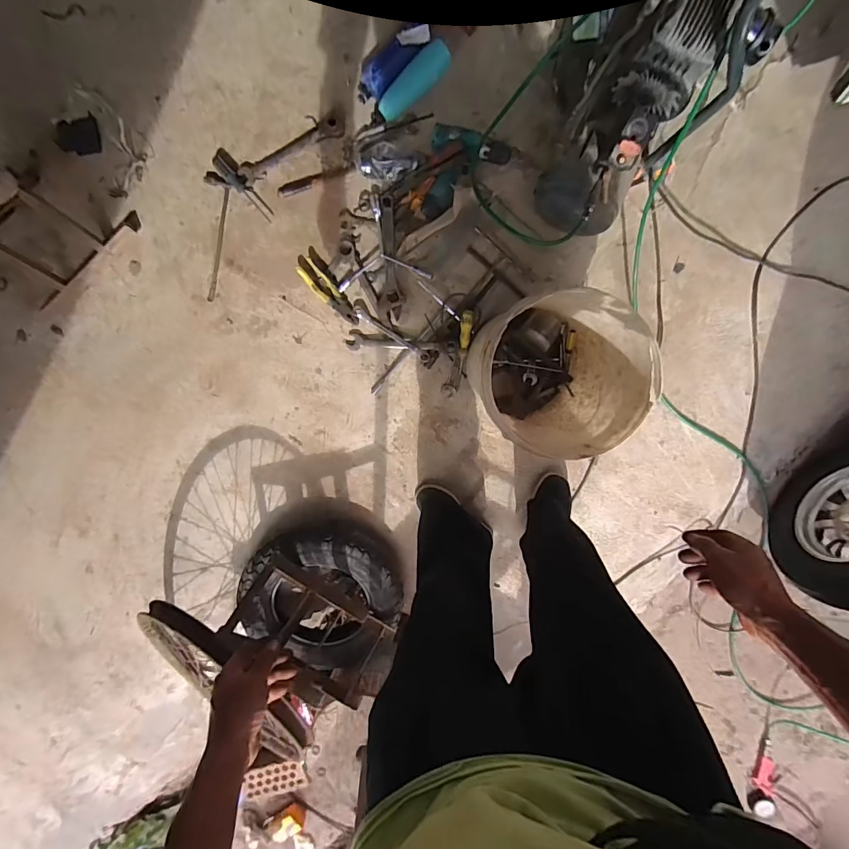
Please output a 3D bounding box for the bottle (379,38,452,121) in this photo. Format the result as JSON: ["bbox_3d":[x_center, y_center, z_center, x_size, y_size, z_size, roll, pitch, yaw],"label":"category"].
[{"bbox_3d":[-0.025,-0.800,0.988,0.201,0.051,0.063,-38,92,8],"label":"bottle"}]

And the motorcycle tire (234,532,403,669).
[{"bbox_3d":[-0.275,0.458,1.113,0.393,0.109,0.357,36,98,-8],"label":"motorcycle tire"}]

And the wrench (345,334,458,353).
[{"bbox_3d":[-0.057,-0.197,1.056,0.274,0.022,0.038,5,97,4],"label":"wrench"}]

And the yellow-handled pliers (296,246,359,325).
[{"bbox_3d":[-0.242,-0.335,1.045,0.063,0.019,0.210,-36,93,8],"label":"yellow-handled pliers"}]

